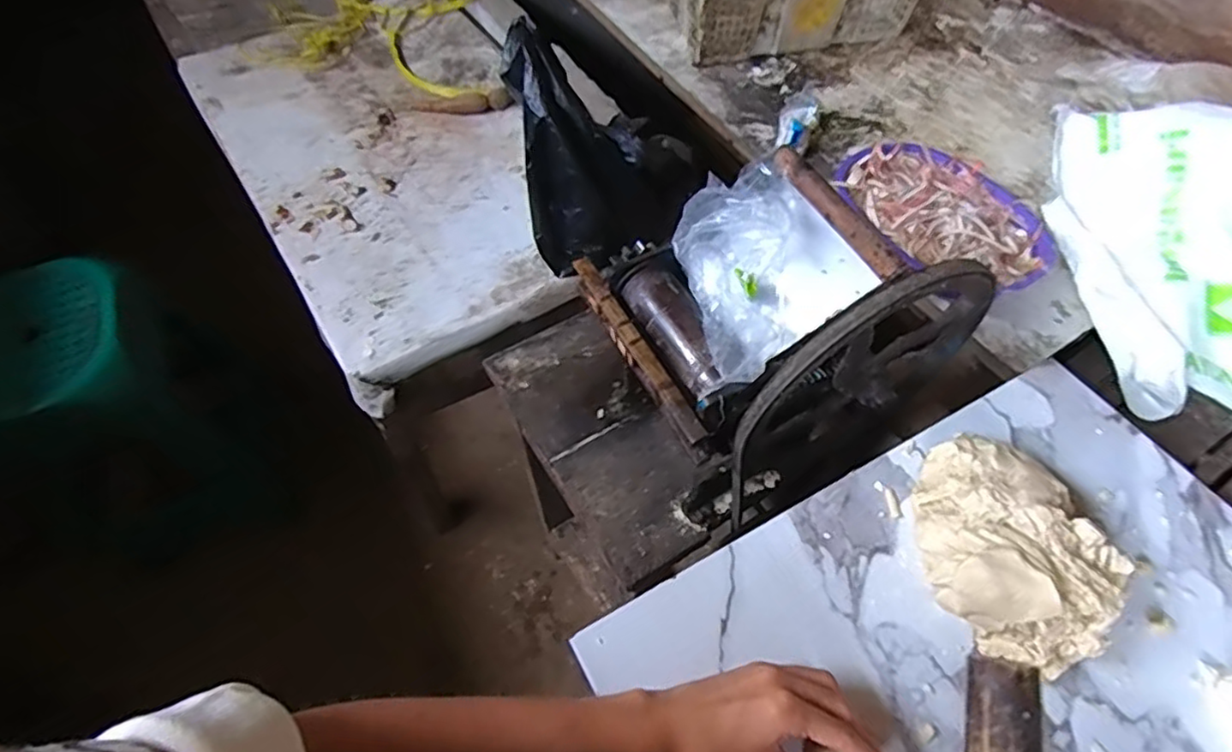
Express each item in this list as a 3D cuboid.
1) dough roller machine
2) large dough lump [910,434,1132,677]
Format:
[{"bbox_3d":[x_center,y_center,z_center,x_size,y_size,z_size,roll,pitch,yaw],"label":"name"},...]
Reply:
[{"bbox_3d":[0.144,-0.039,0.654,0.274,0.346,0.237,-25,61,-15],"label":"dough roller machine"},{"bbox_3d":[0.287,0.118,0.455,0.134,0.065,0.160,19,60,11],"label":"large dough lump"}]

